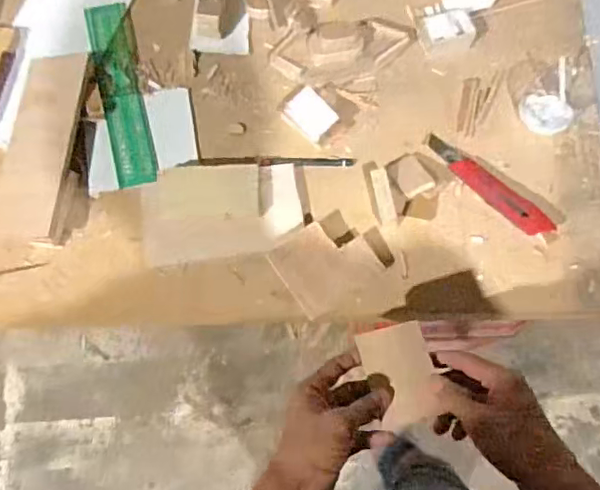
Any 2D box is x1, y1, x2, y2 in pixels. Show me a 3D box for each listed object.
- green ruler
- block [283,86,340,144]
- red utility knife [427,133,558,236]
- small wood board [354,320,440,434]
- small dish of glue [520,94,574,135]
[{"bbox_3d":[-0.217,-0.187,0.689,0.051,0.005,0.246,-12,75,-11],"label":"green ruler"},{"bbox_3d":[0.013,-0.152,0.668,0.054,0.030,0.042,44,78,12],"label":"block"},{"bbox_3d":[0.221,-0.072,0.667,0.028,0.025,0.173,-41,77,-11],"label":"red utility knife"},{"bbox_3d":[0.092,0.117,0.513,0.059,0.005,0.088,-17,66,6],"label":"small wood board"},{"bbox_3d":[0.302,-0.160,0.699,0.058,0.021,0.049,40,77,11],"label":"small dish of glue"}]

